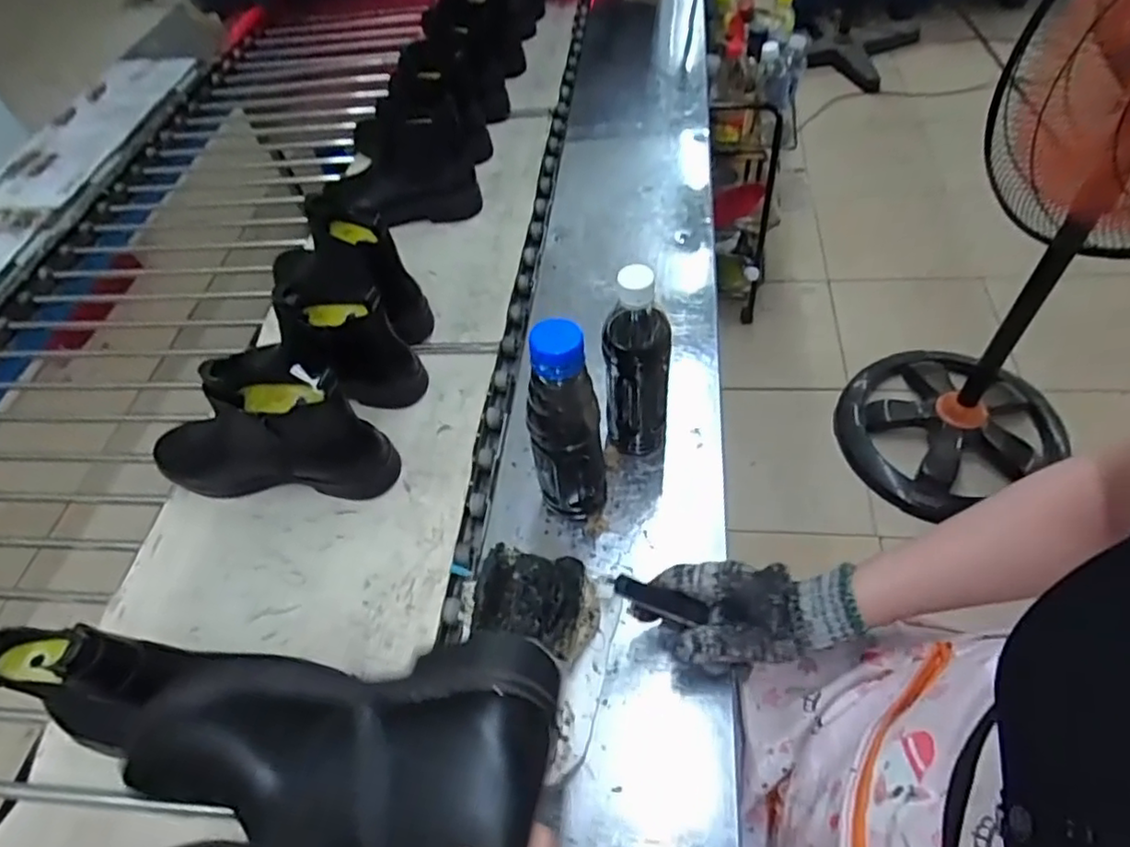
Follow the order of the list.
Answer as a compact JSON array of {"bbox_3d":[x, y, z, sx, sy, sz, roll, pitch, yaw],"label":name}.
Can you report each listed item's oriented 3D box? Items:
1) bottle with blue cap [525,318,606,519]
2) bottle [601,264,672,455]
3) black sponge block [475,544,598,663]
[{"bbox_3d":[0.000,0.011,0.539,0.058,0.224,0.048,-15,54,-4],"label":"bottle with blue cap"},{"bbox_3d":[0.065,-0.049,0.577,0.057,0.214,0.055,2,54,8],"label":"bottle"},{"bbox_3d":[-0.021,0.153,0.521,0.091,0.082,0.078,6,55,11],"label":"black sponge block"}]

